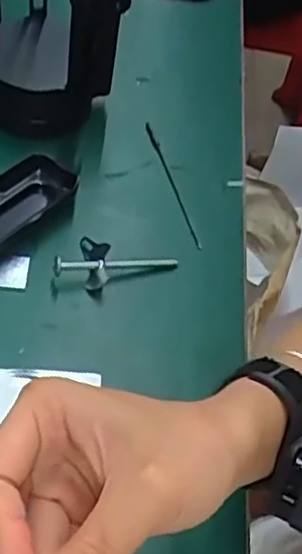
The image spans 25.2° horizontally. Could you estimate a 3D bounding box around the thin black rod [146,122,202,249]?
[{"bbox_3d":[0.019,-0.084,0.600,0.007,0.006,0.146,-13,53,-11],"label":"thin black rod"}]

